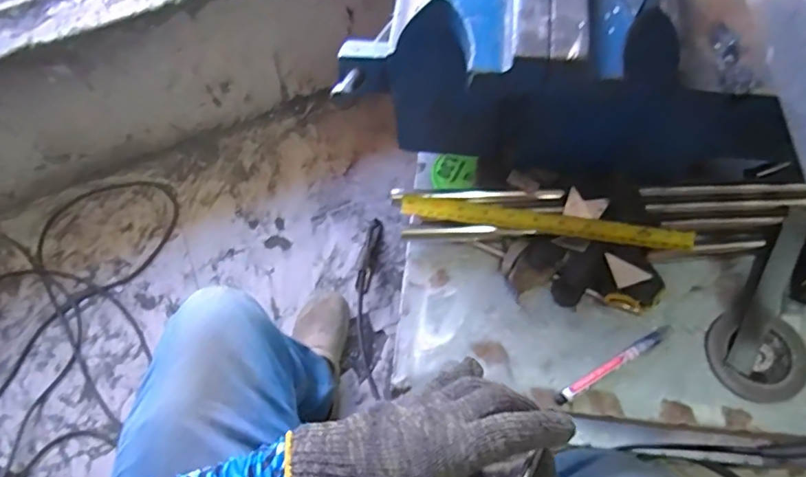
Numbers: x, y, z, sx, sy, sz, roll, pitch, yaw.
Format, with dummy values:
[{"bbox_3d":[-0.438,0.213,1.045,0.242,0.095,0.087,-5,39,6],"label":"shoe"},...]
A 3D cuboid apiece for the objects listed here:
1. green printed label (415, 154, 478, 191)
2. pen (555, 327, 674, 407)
[{"bbox_3d":[0.049,-0.076,0.610,0.069,0.010,0.049,8,67,6],"label":"green printed label"},{"bbox_3d":[0.205,0.121,0.515,0.136,0.008,0.012,-28,68,-10],"label":"pen"}]

